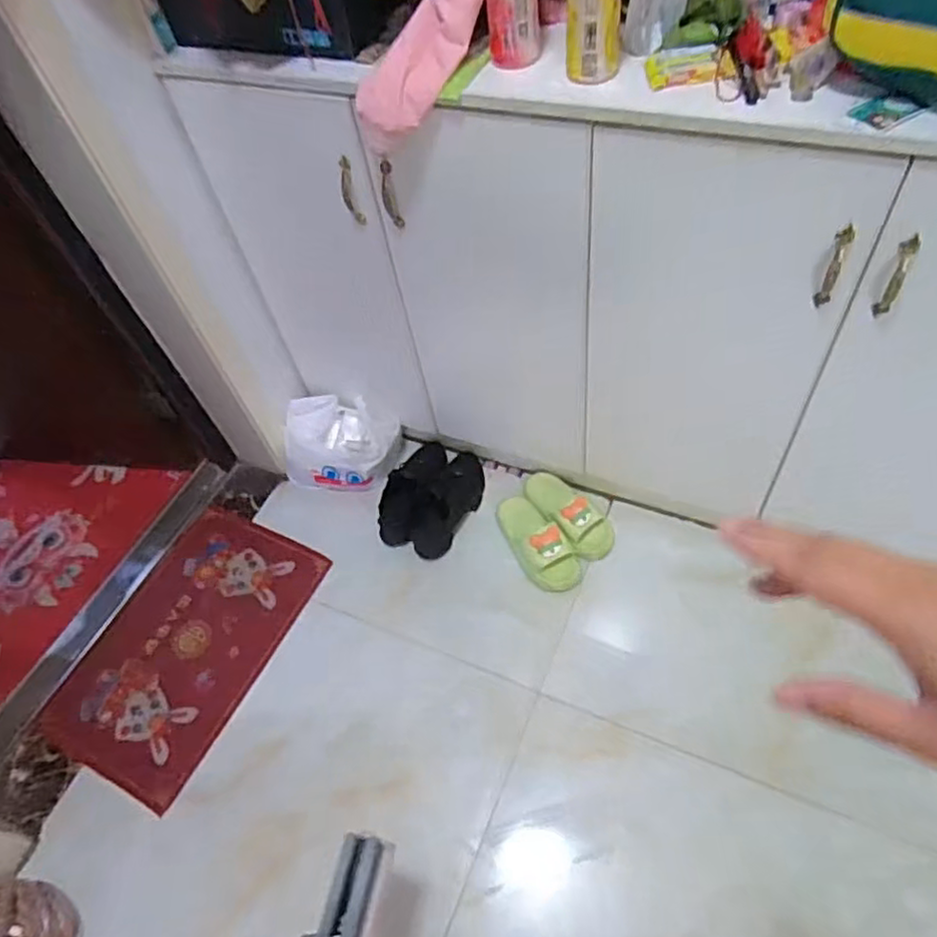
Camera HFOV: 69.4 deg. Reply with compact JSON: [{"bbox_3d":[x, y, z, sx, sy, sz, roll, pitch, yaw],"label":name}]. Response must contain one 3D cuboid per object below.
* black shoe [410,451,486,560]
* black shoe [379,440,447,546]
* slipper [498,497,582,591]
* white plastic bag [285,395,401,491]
[{"bbox_3d":[-0.042,0.074,1.644,0.109,0.084,0.300,22,59,22],"label":"black shoe"},{"bbox_3d":[-0.129,0.044,1.658,0.118,0.103,0.291,22,59,22],"label":"black shoe"},{"bbox_3d":[0.146,0.152,1.551,0.114,0.106,0.271,-31,55,-15],"label":"slipper"},{"bbox_3d":[-0.323,-0.056,1.689,0.286,0.211,0.190,8,52,12],"label":"white plastic bag"}]

